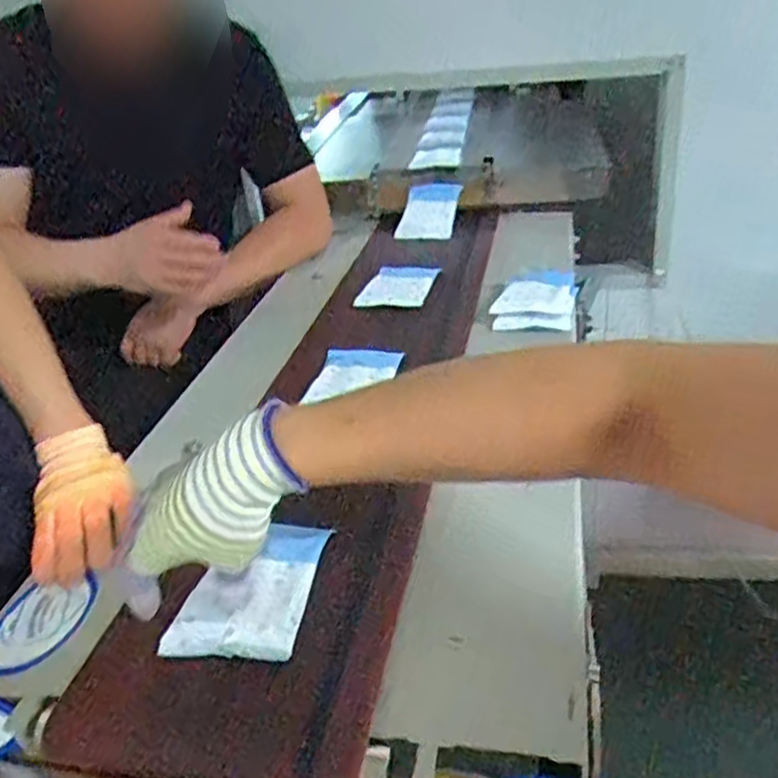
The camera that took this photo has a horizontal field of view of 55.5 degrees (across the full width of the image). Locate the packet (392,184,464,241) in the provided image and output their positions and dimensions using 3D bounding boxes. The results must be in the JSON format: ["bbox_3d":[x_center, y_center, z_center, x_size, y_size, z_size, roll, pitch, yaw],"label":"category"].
[{"bbox_3d":[0.062,-0.280,1.171,0.092,0.022,0.132,1,55,19],"label":"packet"}]

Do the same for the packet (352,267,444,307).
[{"bbox_3d":[0.013,-0.136,0.953,0.089,0.013,0.115,3,33,22],"label":"packet"}]

